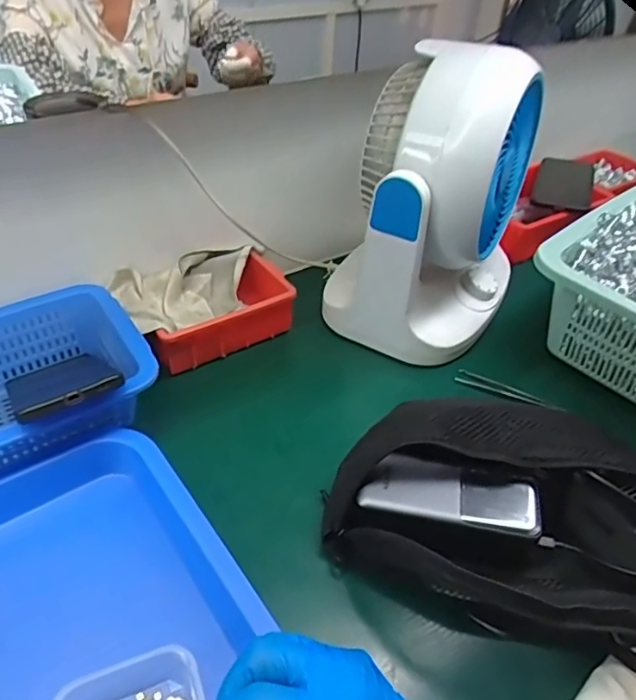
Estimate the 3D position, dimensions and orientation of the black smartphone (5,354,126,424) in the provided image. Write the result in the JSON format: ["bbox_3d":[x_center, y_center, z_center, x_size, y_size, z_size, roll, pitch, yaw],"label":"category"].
[{"bbox_3d":[-0.209,0.027,0.467,0.081,0.013,0.153,-22,15,-27],"label":"black smartphone"}]

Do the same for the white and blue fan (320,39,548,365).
[{"bbox_3d":[0.126,-0.145,0.580,0.169,0.273,0.210,19,44,17],"label":"white and blue fan"}]

